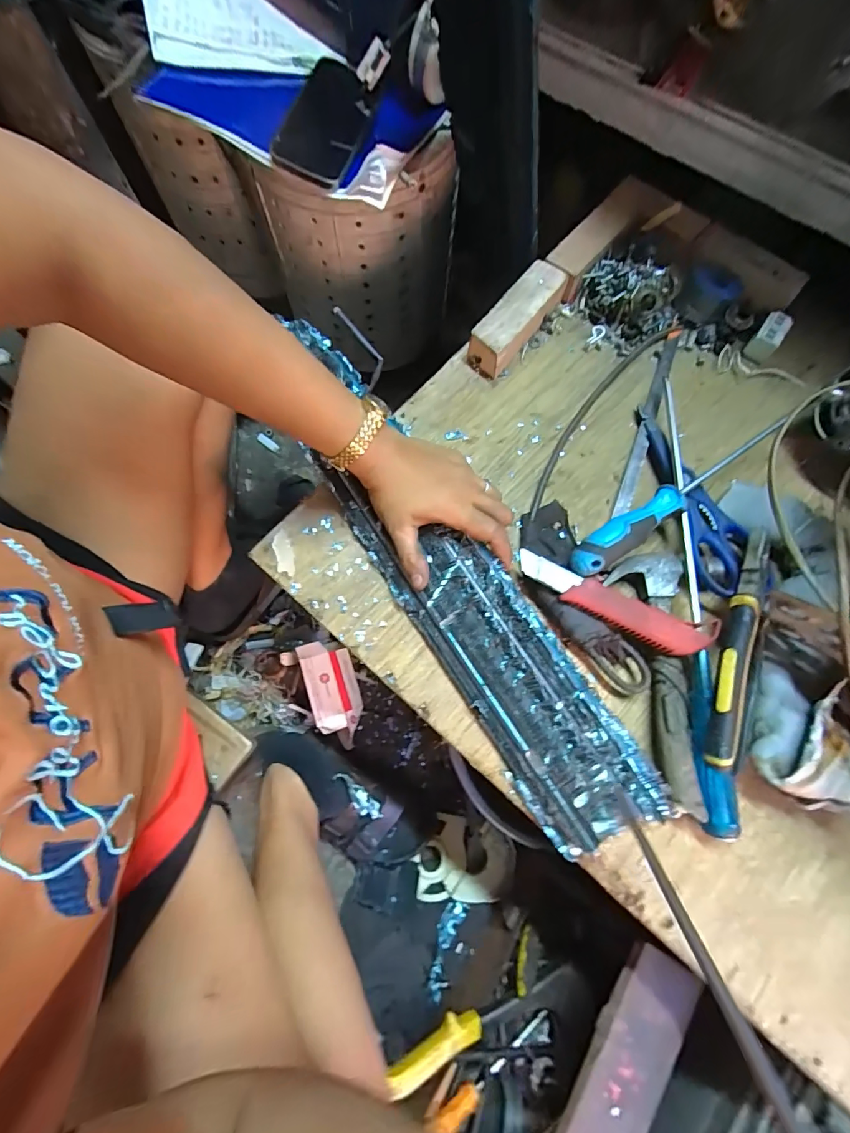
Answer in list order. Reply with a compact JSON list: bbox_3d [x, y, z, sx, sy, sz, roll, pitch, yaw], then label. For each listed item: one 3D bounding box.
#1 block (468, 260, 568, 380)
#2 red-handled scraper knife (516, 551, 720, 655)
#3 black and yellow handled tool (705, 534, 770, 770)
[{"bbox_3d":[0.097,-0.258,0.479,0.043,0.039,0.126,38,77,12],"label":"block"},{"bbox_3d":[0.153,0.032,0.373,0.161,0.017,0.035,22,75,8],"label":"red-handled scraper knife"},{"bbox_3d":[0.242,0.055,0.355,0.023,0.023,0.192,22,75,8],"label":"black and yellow handled tool"}]

